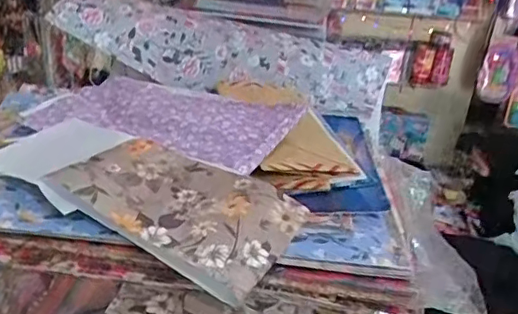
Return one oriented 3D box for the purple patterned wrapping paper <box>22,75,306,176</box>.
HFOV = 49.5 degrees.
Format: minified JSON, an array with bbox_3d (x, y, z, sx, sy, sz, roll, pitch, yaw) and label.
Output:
[{"bbox_3d":[-0.110,-0.055,0.687,0.300,0.038,0.164,15,26,19],"label":"purple patterned wrapping paper"}]

